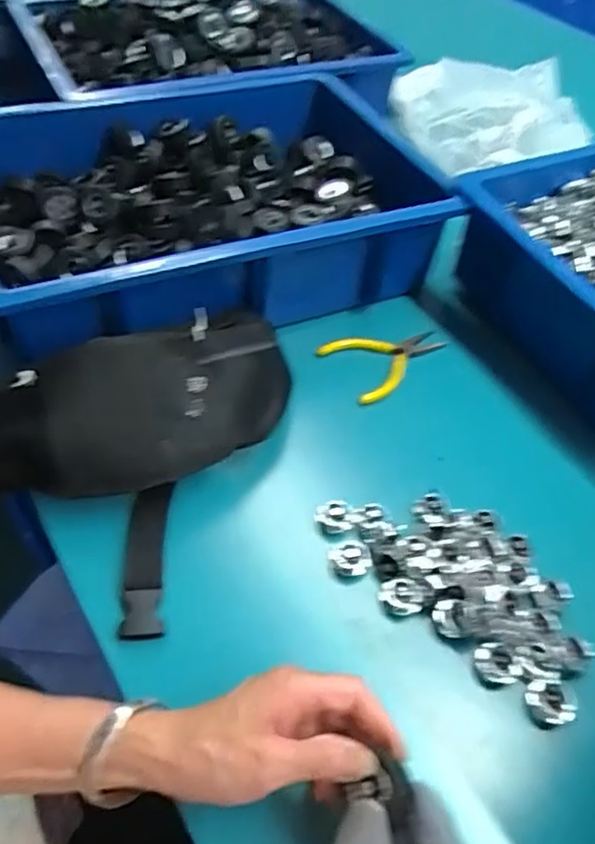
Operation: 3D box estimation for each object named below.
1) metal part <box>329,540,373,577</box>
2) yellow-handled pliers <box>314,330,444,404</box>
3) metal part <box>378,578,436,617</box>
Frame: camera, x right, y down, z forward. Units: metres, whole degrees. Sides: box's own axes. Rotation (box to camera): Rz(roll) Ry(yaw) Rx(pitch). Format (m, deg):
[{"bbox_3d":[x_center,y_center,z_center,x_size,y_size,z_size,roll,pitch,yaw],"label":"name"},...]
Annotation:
[{"bbox_3d":[0.040,0.100,0.471,0.026,0.009,0.025,2,49,-2],"label":"metal part"},{"bbox_3d":[0.089,-0.066,0.621,0.119,0.007,0.078,-24,55,-22],"label":"yellow-handled pliers"},{"bbox_3d":[0.077,0.121,0.453,0.036,0.012,0.023,0,49,-3],"label":"metal part"}]

